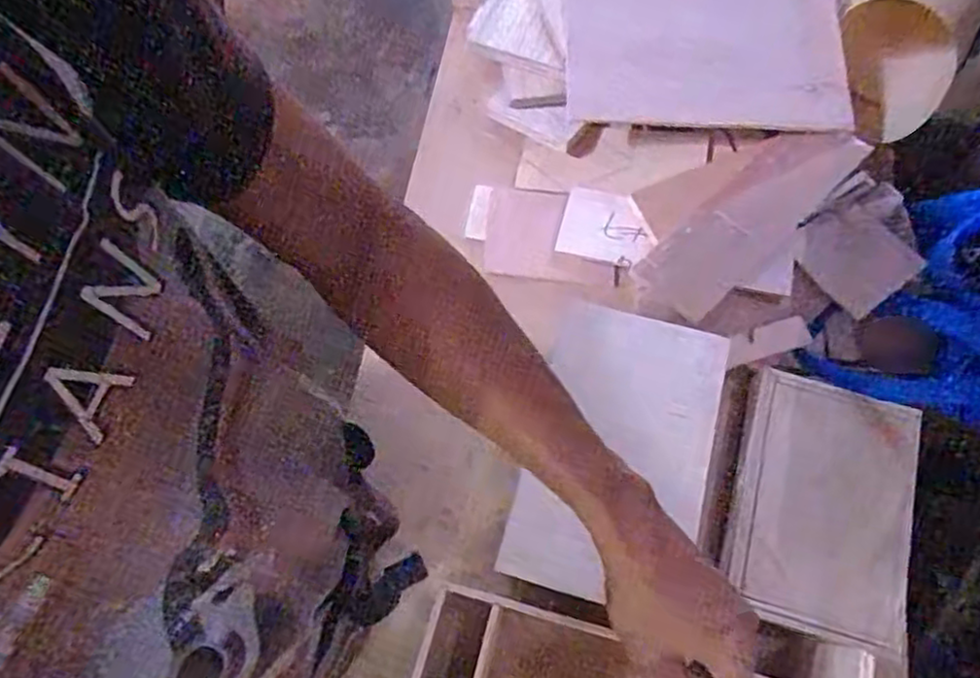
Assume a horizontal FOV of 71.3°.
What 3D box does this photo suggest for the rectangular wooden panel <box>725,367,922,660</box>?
[{"bbox_3d":[0.288,0.141,0.587,0.143,0.020,0.213,14,70,4],"label":"rectangular wooden panel"}]

